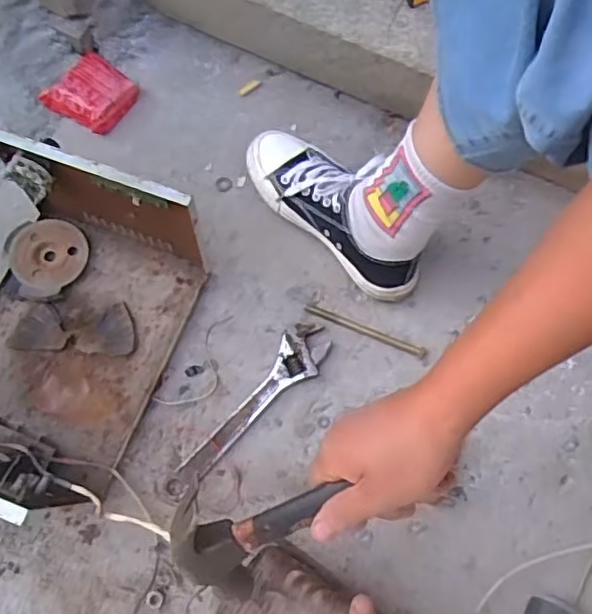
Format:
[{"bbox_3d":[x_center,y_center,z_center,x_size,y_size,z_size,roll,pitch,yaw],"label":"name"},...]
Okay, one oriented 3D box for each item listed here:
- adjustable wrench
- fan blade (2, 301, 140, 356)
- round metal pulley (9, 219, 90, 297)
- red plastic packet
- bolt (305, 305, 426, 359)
[{"bbox_3d":[-0.041,0.107,0.665,0.052,0.017,0.202,36,76,9],"label":"adjustable wrench"},{"bbox_3d":[-0.250,0.026,0.693,0.136,0.011,0.059,-2,74,-2],"label":"fan blade"},{"bbox_3d":[-0.283,-0.057,0.712,0.079,0.025,0.091,38,76,9],"label":"round metal pulley"},{"bbox_3d":[-0.262,-0.276,0.798,0.099,0.041,0.090,30,72,8],"label":"red plastic packet"},{"bbox_3d":[0.078,0.027,0.707,0.144,0.009,0.013,22,74,5],"label":"bolt"}]

